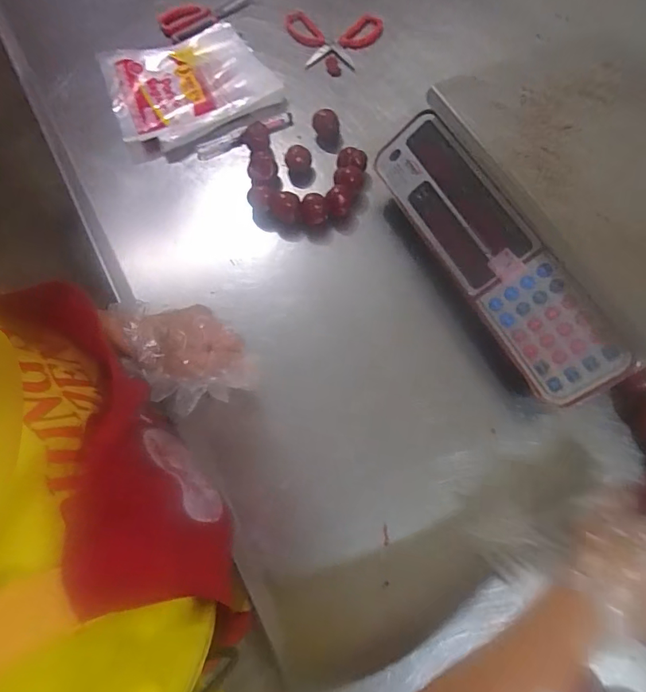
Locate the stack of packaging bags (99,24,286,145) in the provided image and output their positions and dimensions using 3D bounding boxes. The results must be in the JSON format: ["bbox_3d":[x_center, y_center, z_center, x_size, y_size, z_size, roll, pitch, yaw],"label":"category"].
[{"bbox_3d":[-0.184,-0.367,0.639,0.223,0.040,0.174,-23,70,-7],"label":"stack of packaging bags"}]

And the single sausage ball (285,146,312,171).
[{"bbox_3d":[-0.031,-0.241,0.583,0.031,0.025,0.025,5,69,3],"label":"single sausage ball"}]

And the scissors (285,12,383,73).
[{"bbox_3d":[0.012,-0.460,0.682,0.145,0.017,0.099,7,69,4],"label":"scissors"}]

